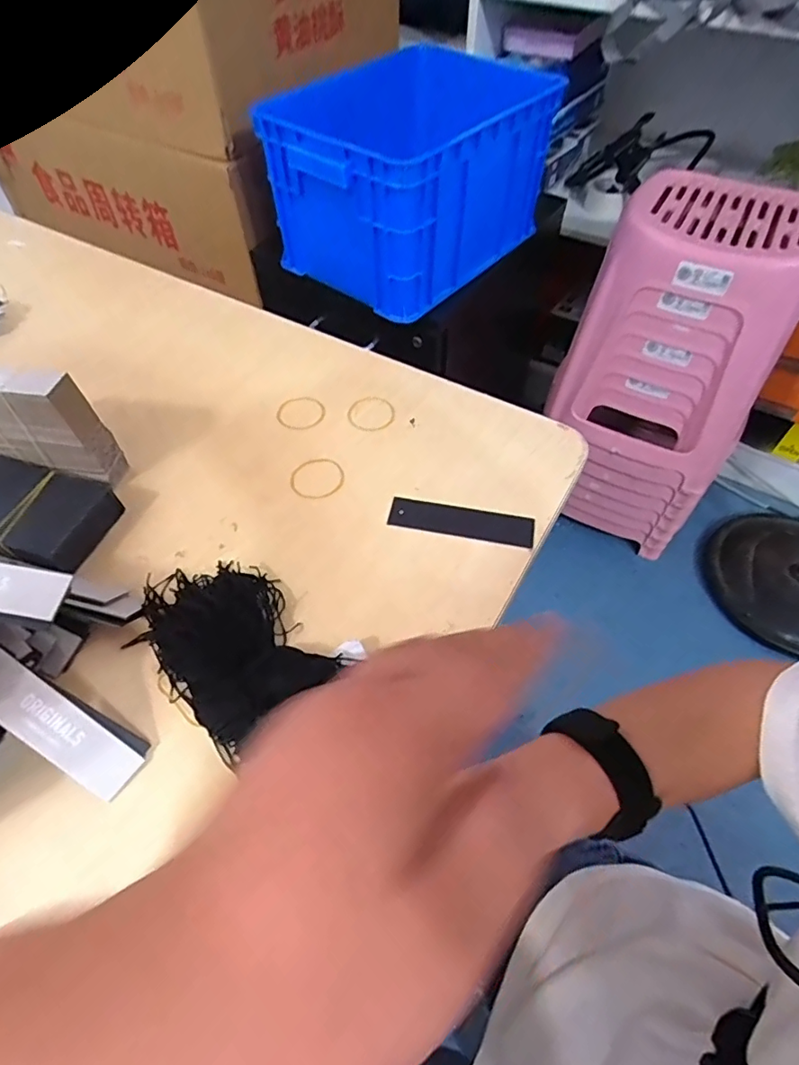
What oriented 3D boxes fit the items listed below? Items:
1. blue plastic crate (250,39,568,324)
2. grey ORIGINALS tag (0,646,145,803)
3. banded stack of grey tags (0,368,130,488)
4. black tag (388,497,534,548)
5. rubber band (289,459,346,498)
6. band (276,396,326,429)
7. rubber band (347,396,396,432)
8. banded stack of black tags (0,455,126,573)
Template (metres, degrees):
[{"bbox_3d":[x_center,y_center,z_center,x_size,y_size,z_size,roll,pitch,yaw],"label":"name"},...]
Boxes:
[{"bbox_3d":[0.041,-0.583,0.871,0.276,0.200,0.428,33,61,21],"label":"blue plastic crate"},{"bbox_3d":[-0.220,0.121,0.338,0.119,0.006,0.032,44,65,-10],"label":"grey ORIGINALS tag"},{"bbox_3d":[-0.326,-0.091,0.465,0.130,0.107,0.038,6,55,4],"label":"banded stack of grey tags"},{"bbox_3d":[0.054,-0.009,0.473,0.125,0.004,0.034,8,55,6],"label":"black tag"},{"bbox_3d":[-0.078,-0.052,0.504,0.051,0.004,0.047,0,55,0],"label":"rubber band"},{"bbox_3d":[-0.102,-0.124,0.556,0.045,0.004,0.047,2,64,-3],"label":"band"},{"bbox_3d":[-0.028,-0.124,0.555,0.047,0.006,0.048,1,61,-1],"label":"rubber band"},{"bbox_3d":[-0.320,-0.016,0.461,0.143,0.039,0.088,16,56,11],"label":"banded stack of black tags"}]

